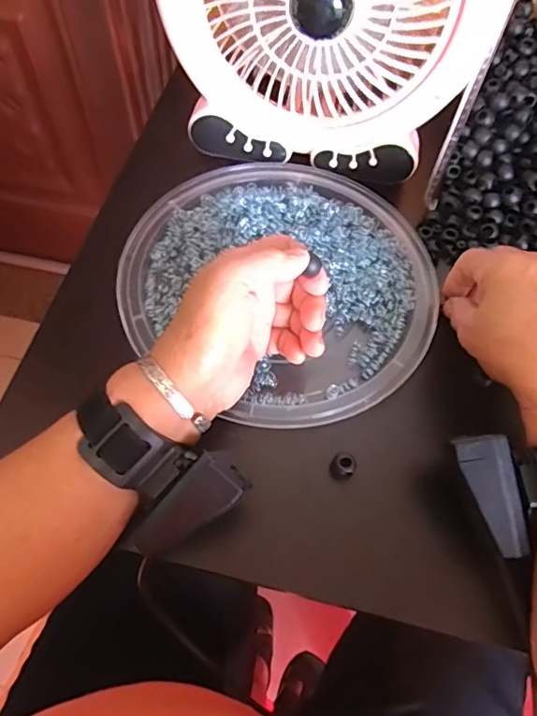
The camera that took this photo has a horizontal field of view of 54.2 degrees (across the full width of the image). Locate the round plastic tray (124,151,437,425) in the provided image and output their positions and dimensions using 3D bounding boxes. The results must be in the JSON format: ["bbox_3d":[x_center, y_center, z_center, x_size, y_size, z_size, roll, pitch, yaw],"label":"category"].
[{"bbox_3d":[0.011,-0.060,0.416,0.236,0.032,0.221,1,62,-2],"label":"round plastic tray"}]

